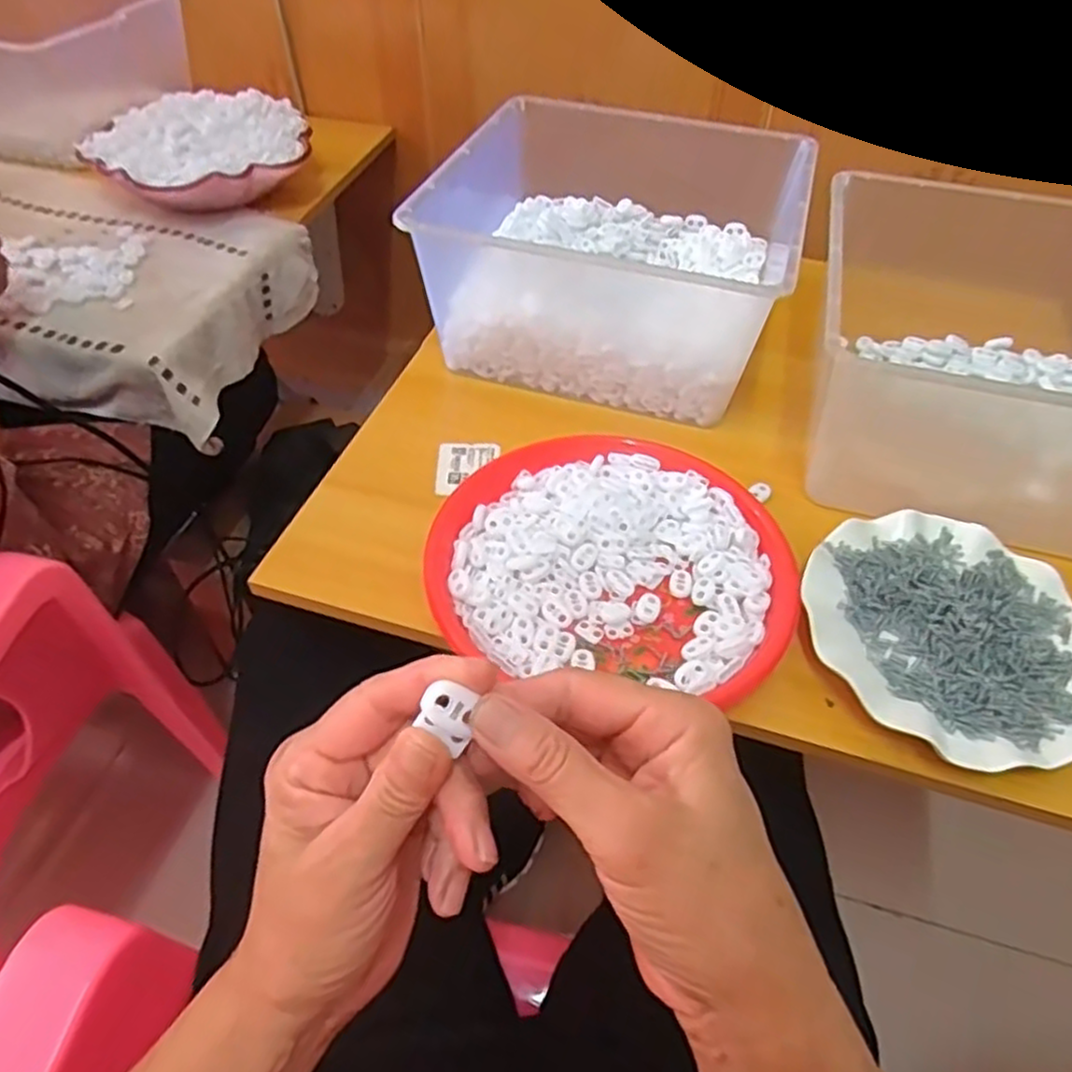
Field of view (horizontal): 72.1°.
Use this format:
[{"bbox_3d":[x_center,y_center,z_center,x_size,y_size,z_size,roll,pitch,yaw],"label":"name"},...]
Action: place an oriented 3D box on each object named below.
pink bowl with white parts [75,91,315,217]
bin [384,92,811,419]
[{"bbox_3d":[-0.379,-0.431,0.848,0.229,0.084,0.193,-21,52,-16],"label":"pink bowl with white parts"},{"bbox_3d":[0.073,-0.250,0.640,0.284,0.126,0.282,17,52,16],"label":"bin"}]

